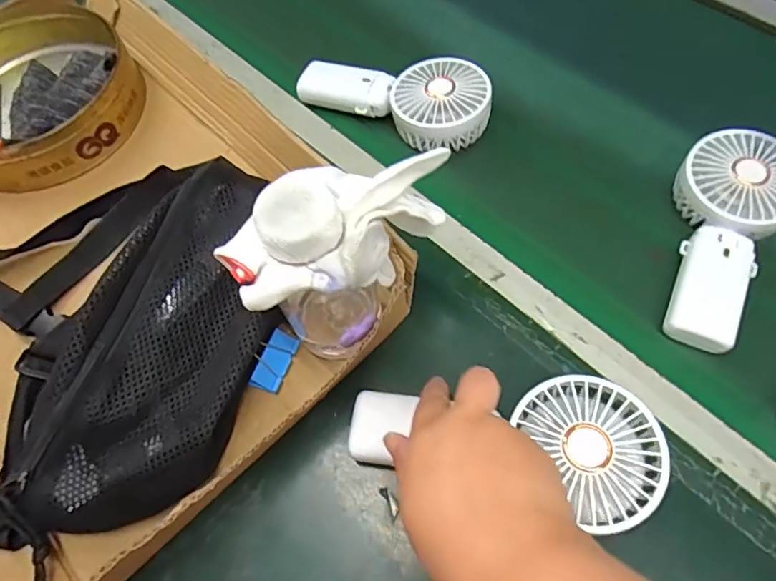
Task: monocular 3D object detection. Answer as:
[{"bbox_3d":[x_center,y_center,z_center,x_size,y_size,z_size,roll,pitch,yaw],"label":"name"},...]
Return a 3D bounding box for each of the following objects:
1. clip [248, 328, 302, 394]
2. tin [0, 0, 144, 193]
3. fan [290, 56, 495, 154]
[{"bbox_3d":[-0.080,0.050,0.372,0.023,0.015,0.043,19,64,12],"label":"clip"},{"bbox_3d":[-0.334,-0.187,0.493,0.187,0.060,0.181,-1,61,2],"label":"tin"},{"bbox_3d":[0.007,-0.183,0.494,0.177,0.049,0.083,25,65,15],"label":"fan"}]

